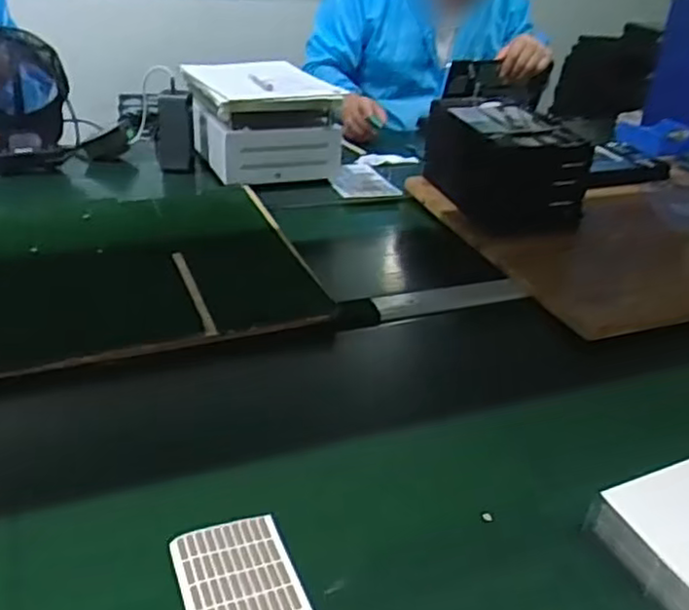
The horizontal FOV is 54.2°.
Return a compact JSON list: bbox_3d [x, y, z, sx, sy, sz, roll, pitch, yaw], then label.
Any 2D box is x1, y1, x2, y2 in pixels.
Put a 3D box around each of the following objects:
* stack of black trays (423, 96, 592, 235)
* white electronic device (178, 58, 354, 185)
[{"bbox_3d":[0.250,-0.228,1.071,0.168,0.135,0.239,-5,32,-17],"label":"stack of black trays"},{"bbox_3d":[-0.145,-0.324,1.144,0.197,0.125,0.256,-11,34,-24],"label":"white electronic device"}]

